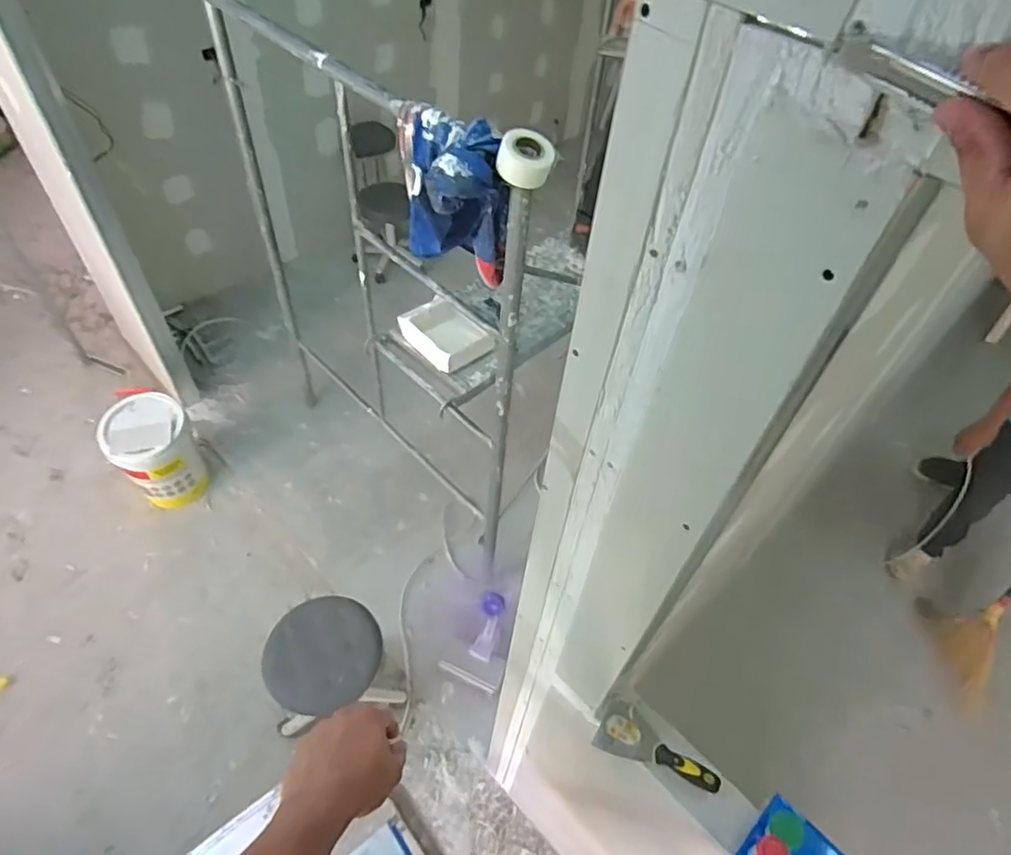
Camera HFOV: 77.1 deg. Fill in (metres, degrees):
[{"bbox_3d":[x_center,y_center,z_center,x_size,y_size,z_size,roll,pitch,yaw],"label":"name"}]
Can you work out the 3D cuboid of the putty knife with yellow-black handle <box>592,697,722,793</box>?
[{"bbox_3d":[0.261,0.535,1.076,0.203,0.026,0.082,20,50,16],"label":"putty knife with yellow-black handle"}]

